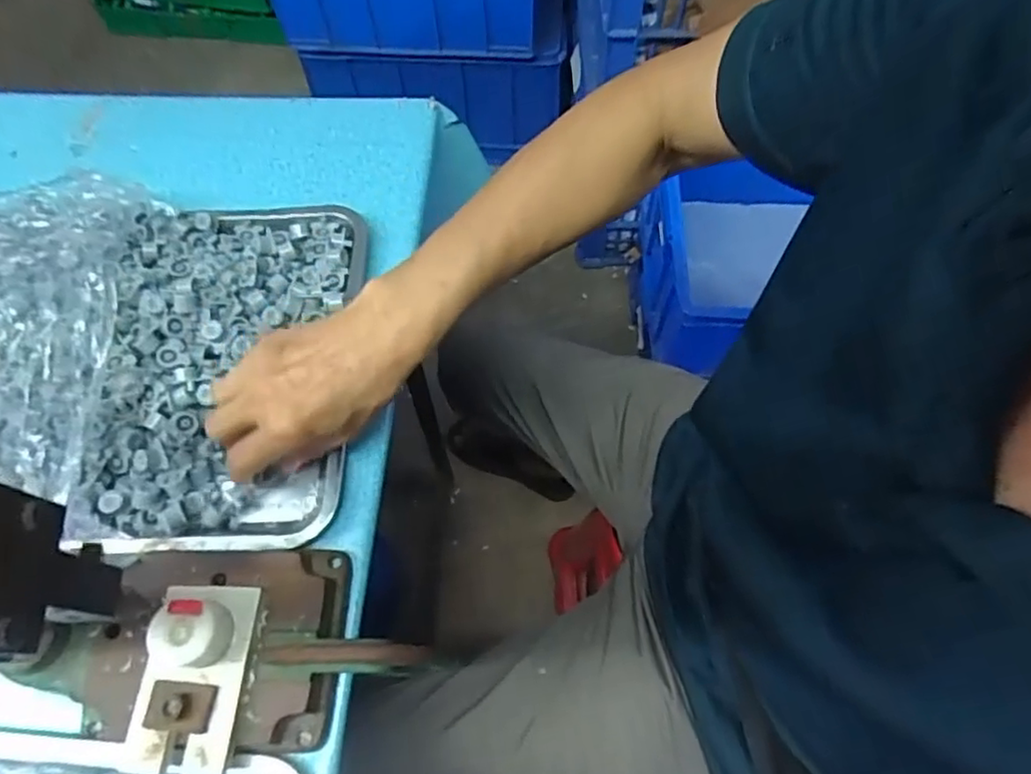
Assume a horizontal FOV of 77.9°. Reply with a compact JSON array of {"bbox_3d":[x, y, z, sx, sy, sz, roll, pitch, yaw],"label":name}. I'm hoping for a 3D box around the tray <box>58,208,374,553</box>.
[{"bbox_3d":[-0.214,-0.026,0.472,0.177,0.039,0.284,-3,64,0],"label":"tray"}]

